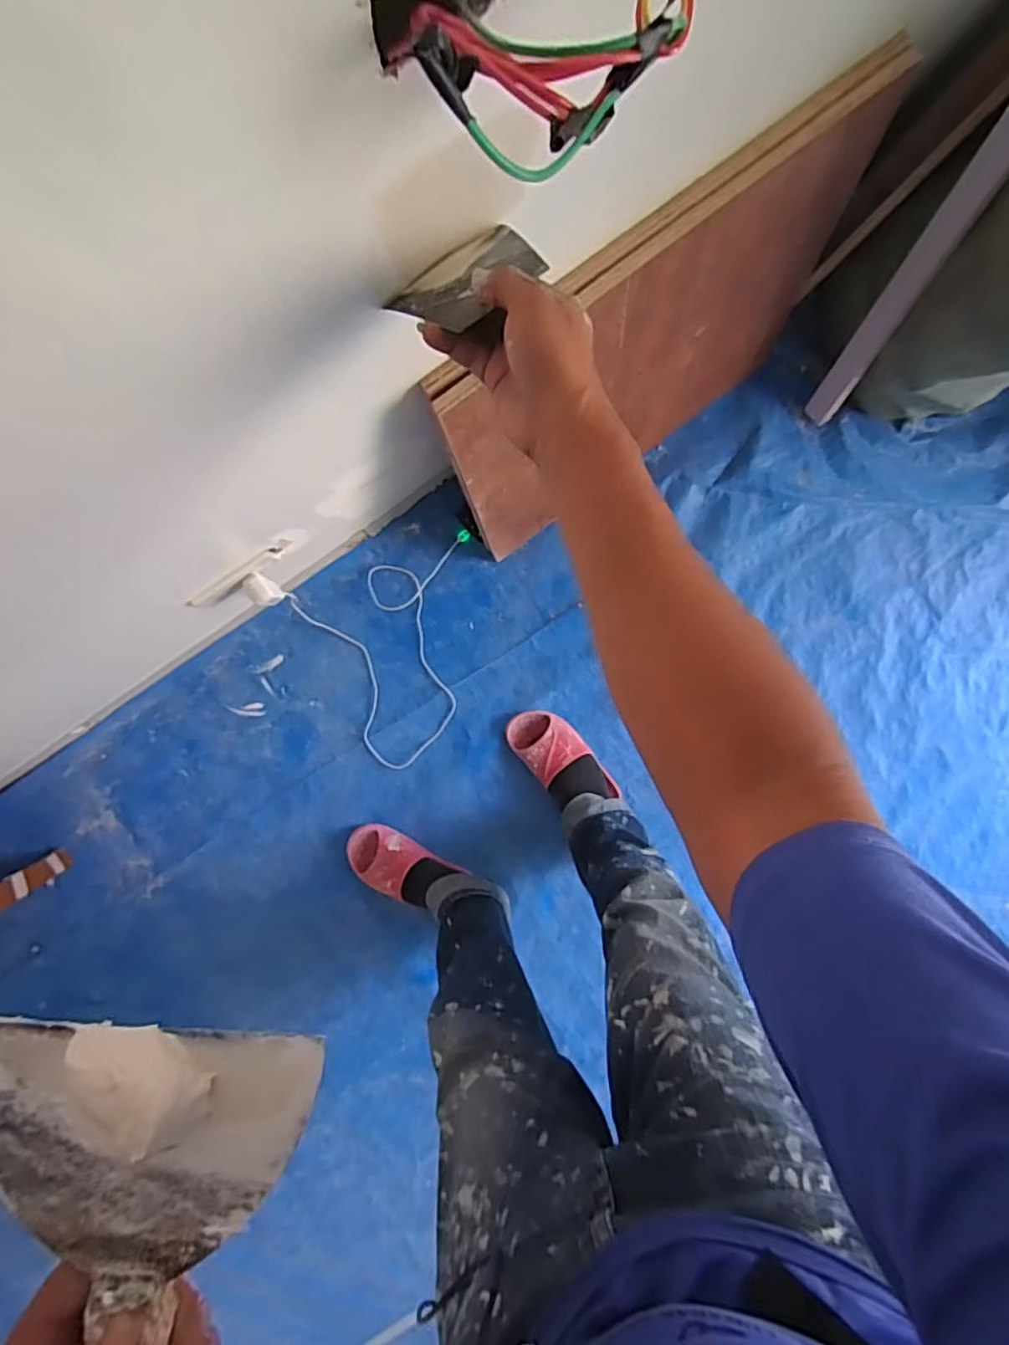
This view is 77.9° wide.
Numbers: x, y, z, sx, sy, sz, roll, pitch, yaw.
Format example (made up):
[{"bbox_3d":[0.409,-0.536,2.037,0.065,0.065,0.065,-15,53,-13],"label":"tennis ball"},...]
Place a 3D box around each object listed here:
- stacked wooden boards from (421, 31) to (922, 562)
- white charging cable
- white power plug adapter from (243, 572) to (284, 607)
[{"bbox_3d":[0.208,-0.438,0.890,0.640,0.517,0.043,-36,81,1],"label":"stacked wooden boards"},{"bbox_3d":[-0.184,-0.019,1.162,0.307,0.023,0.361,-18,98,-2],"label":"white charging cable"},{"bbox_3d":[-0.335,-0.113,0.867,0.032,0.053,0.045,-45,96,2],"label":"white power plug adapter"}]

